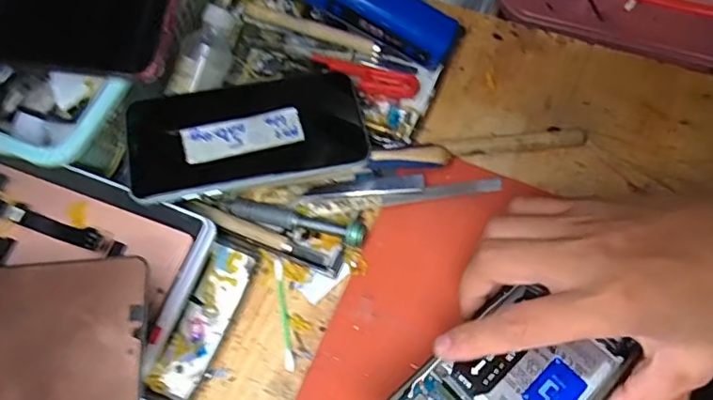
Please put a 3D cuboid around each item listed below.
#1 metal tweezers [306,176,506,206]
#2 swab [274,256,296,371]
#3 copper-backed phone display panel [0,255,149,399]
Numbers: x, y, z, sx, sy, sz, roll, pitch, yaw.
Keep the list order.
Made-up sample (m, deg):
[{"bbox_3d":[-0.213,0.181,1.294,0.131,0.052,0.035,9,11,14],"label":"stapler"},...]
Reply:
[{"bbox_3d":[0.032,-0.009,0.351,0.127,0.011,0.019,-6,69,1],"label":"metal tweezers"},{"bbox_3d":[-0.046,0.073,0.340,0.006,0.004,0.070,-9,70,-3],"label":"swab"},{"bbox_3d":[-0.174,0.068,0.258,0.150,0.004,0.070,-5,72,8],"label":"copper-backed phone display panel"}]

